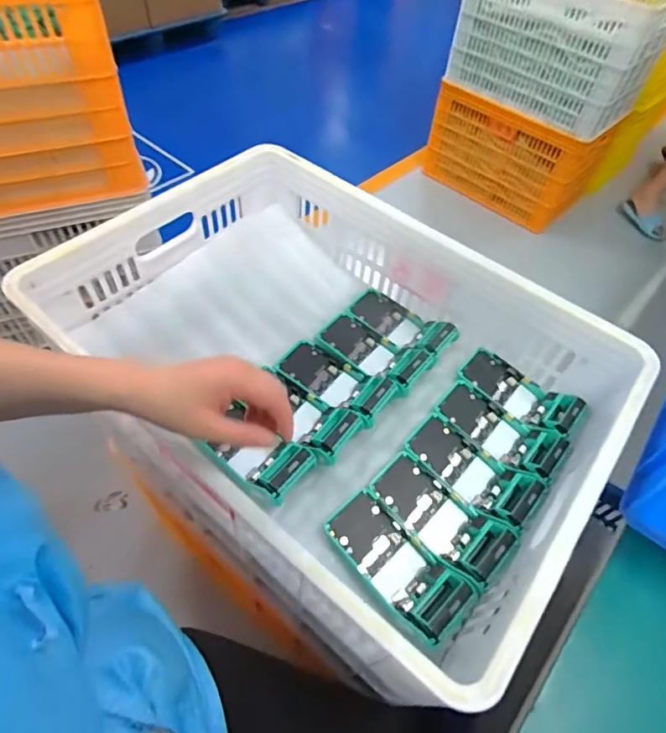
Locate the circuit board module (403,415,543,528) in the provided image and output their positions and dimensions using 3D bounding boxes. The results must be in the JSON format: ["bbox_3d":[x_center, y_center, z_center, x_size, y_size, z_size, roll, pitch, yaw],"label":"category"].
[{"bbox_3d":[0.174,0.132,0.596,0.163,0.044,0.074,38,59,21],"label":"circuit board module"}]

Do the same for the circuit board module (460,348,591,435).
[{"bbox_3d":[0.264,0.039,0.671,0.169,0.047,0.078,40,60,22],"label":"circuit board module"}]

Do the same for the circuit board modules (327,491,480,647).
[{"bbox_3d":[0.071,0.219,0.527,0.071,0.046,0.165,-35,63,-26],"label":"circuit board modules"}]

